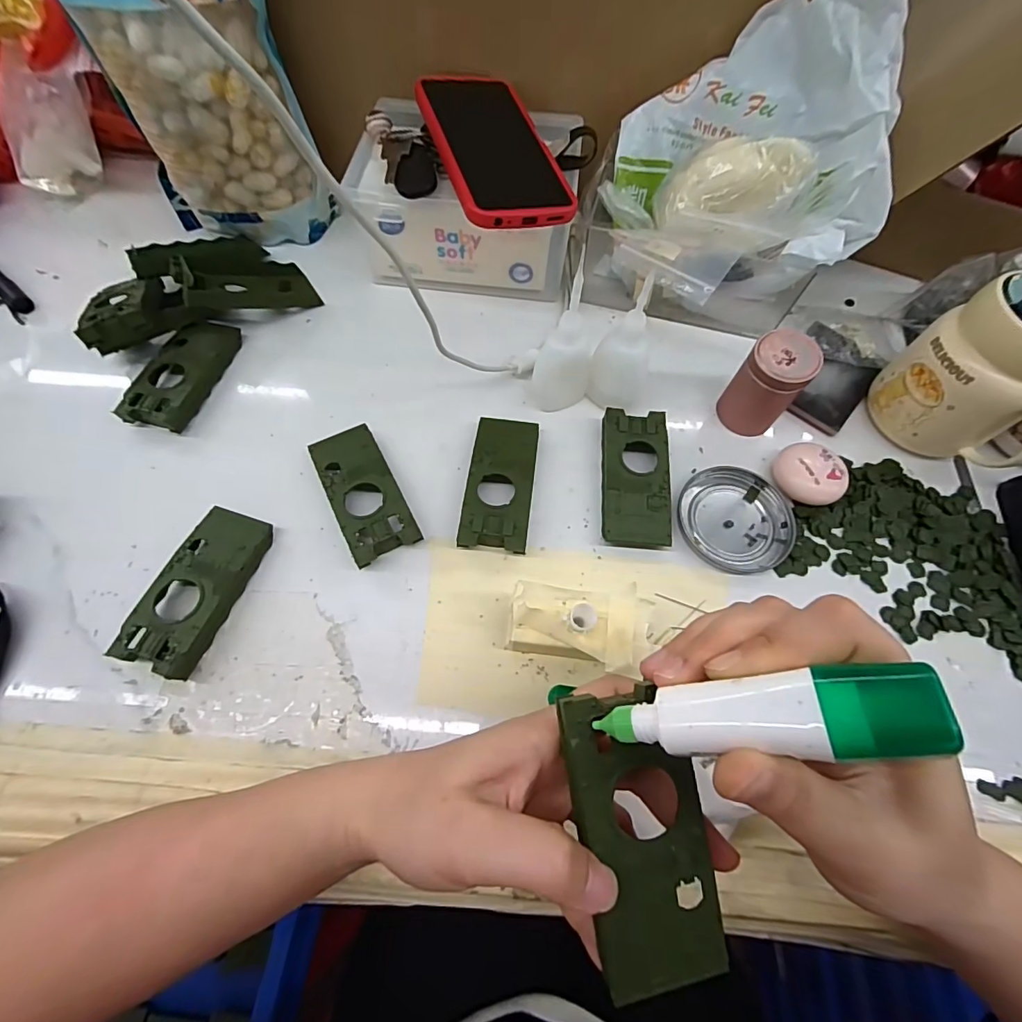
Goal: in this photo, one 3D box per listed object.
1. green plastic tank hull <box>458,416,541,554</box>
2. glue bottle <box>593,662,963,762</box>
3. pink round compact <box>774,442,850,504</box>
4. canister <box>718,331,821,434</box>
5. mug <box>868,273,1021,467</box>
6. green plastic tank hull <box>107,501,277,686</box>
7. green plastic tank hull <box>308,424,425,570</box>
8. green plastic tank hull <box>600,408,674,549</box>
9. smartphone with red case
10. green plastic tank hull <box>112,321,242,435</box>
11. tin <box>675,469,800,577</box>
[{"bbox_3d":[-0.007,-0.021,0.341,0.046,0.021,0.104,7,64,2],"label":"green plastic tank hull"},{"bbox_3d":[0.072,0.063,0.145,0.096,0.015,0.021,-17,61,28],"label":"glue bottle"},{"bbox_3d":[0.216,-0.027,0.346,0.041,0.024,0.048,-34,70,-16],"label":"pink round compact"},{"bbox_3d":[0.188,-0.091,0.351,0.043,0.069,0.040,40,70,16],"label":"canister"},{"bbox_3d":[0.337,-0.098,0.335,0.097,0.110,0.097,-38,71,-17],"label":"mug"},{"bbox_3d":[-0.197,0.048,0.303,0.045,0.021,0.103,16,65,6],"label":"green plastic tank hull"},{"bbox_3d":[-0.104,-0.015,0.336,0.046,0.020,0.104,-25,68,-13],"label":"green plastic tank hull"},{"bbox_3d":[0.090,-0.025,0.344,0.046,0.021,0.102,5,64,1],"label":"green plastic tank hull"},{"bbox_3d":[-0.015,-0.272,0.355,0.080,0.008,0.164,-14,70,-16],"label":"smartphone with red case"},{"bbox_3d":[-0.257,-0.110,0.376,0.045,0.021,0.105,13,65,4],"label":"green plastic tank hull"},{"bbox_3d":[0.160,0.004,0.341,0.077,0.007,0.080,1,64,-1],"label":"tin"}]

